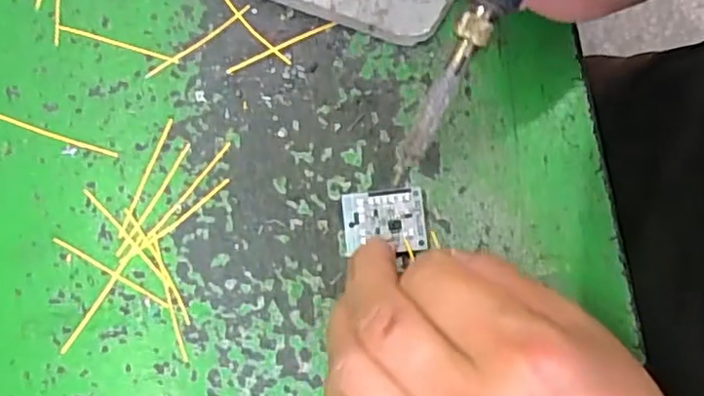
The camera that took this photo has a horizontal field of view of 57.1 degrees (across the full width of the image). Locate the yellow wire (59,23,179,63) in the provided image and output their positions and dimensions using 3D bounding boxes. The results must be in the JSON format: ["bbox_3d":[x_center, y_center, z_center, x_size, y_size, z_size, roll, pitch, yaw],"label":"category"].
[{"bbox_3d":[-0.099,-0.067,0.276,0.053,0.004,0.004,17,77,2],"label":"yellow wire"}]

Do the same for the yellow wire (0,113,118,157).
[{"bbox_3d":[-0.122,-0.026,0.264,0.053,0.004,0.004,21,78,3],"label":"yellow wire"}]

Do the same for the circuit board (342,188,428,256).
[{"bbox_3d":[0.013,0.009,0.259,0.032,0.006,0.024,-4,78,-2],"label":"circuit board"}]

